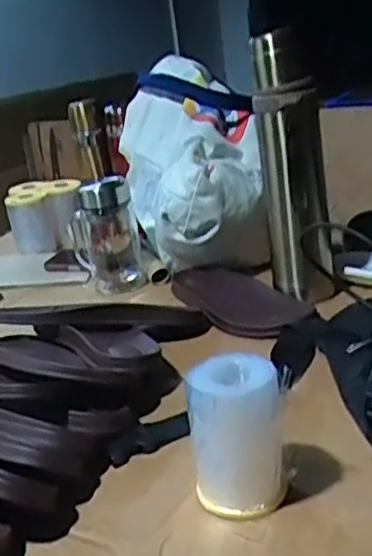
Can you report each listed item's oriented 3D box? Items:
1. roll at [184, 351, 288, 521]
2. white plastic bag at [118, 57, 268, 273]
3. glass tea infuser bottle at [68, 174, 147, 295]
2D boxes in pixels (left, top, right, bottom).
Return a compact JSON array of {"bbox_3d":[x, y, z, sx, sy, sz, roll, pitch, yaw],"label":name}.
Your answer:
[{"bbox_3d":[0.039,0.120,0.514,0.068,0.108,0.057,-5,21,6],"label":"roll"},{"bbox_3d":[0.006,-0.165,1.041,0.194,0.276,0.290,-8,21,-2],"label":"white plastic bag"},{"bbox_3d":[-0.121,-0.065,1.017,0.100,0.159,0.102,-11,21,-8],"label":"glass tea infuser bottle"}]

